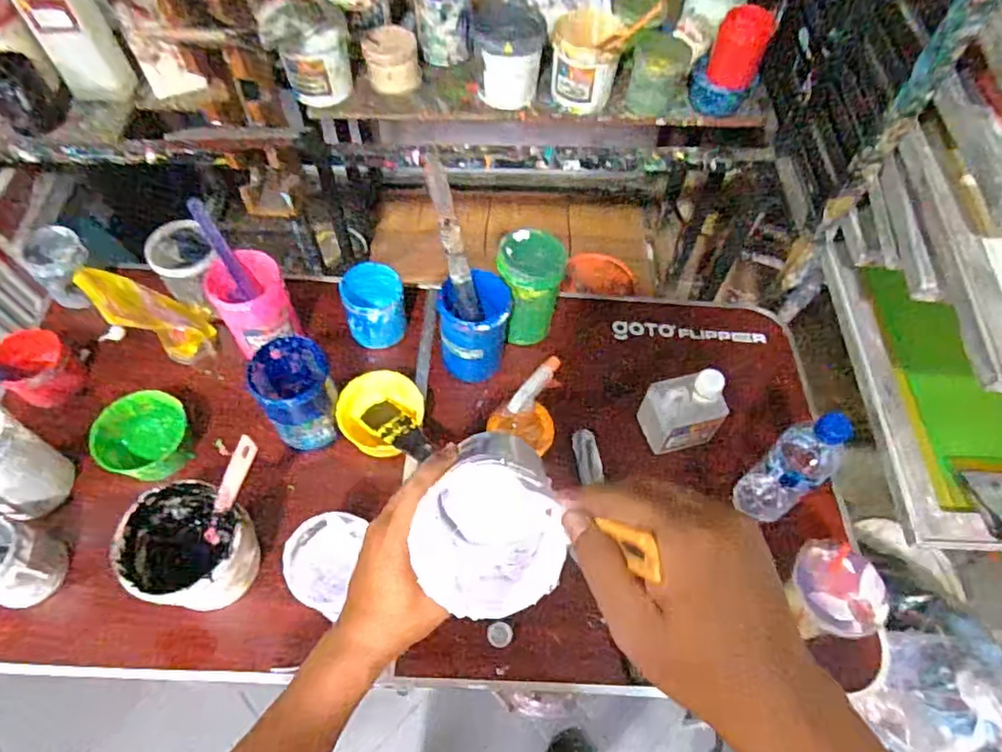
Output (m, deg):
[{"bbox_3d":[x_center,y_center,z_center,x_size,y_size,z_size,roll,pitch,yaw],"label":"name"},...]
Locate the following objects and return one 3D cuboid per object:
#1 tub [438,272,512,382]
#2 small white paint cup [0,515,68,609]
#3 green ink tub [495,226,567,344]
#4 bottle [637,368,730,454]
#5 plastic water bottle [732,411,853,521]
[{"bbox_3d":[-0.039,-0.066,0.858,0.099,0.134,0.100,0,59,-3],"label":"tub"},{"bbox_3d":[-0.571,0.213,0.689,0.088,0.087,0.088,22,61,10],"label":"small white paint cup"},{"bbox_3d":[0.041,-0.127,0.886,0.092,0.159,0.095,1,59,-2],"label":"green ink tub"},{"bbox_3d":[0.251,0.048,0.821,0.094,0.117,0.076,-12,60,-9],"label":"bottle"},{"bbox_3d":[0.350,0.116,0.723,0.064,0.210,0.069,-23,63,-16],"label":"plastic water bottle"}]

